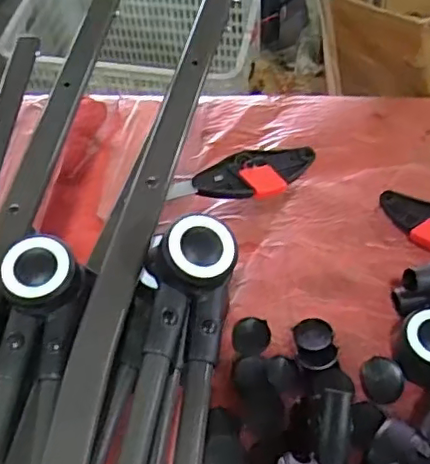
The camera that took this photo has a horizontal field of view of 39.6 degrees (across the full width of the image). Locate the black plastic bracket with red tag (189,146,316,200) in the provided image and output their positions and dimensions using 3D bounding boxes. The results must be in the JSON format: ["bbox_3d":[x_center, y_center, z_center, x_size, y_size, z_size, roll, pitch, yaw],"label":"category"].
[{"bbox_3d":[0.038,-0.054,0.545,0.123,0.011,0.050,-18,55,-25],"label":"black plastic bracket with red tag"}]

